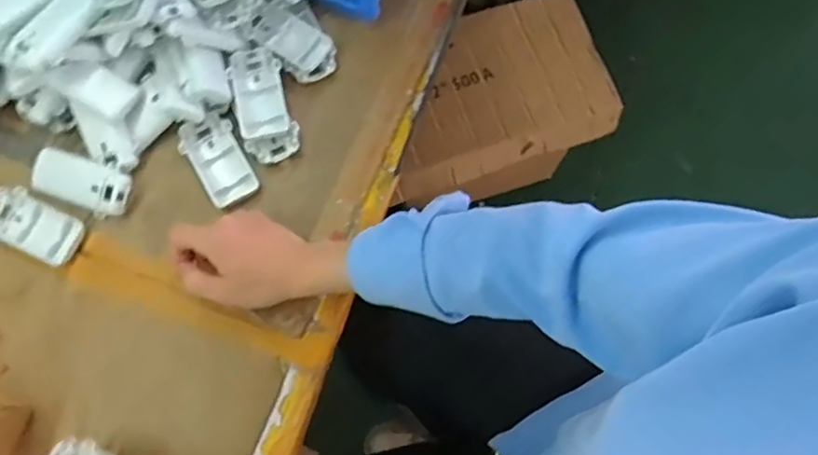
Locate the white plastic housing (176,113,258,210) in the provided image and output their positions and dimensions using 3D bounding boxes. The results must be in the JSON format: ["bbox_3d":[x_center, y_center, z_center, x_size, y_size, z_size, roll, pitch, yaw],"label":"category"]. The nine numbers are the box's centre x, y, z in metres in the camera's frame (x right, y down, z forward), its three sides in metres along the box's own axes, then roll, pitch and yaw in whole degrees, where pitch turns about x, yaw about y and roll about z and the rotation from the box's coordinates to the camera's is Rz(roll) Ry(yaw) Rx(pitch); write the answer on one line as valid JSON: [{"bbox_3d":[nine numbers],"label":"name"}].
[{"bbox_3d":[-0.181,-0.065,0.595,0.051,0.014,0.091,-34,77,-9],"label":"white plastic housing"}]

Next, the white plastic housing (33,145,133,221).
[{"bbox_3d":[-0.304,-0.041,0.581,0.089,0.023,0.042,17,75,5],"label":"white plastic housing"}]

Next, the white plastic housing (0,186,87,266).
[{"bbox_3d":[-0.345,-0.002,0.575,0.095,0.014,0.048,24,76,7],"label":"white plastic housing"}]

